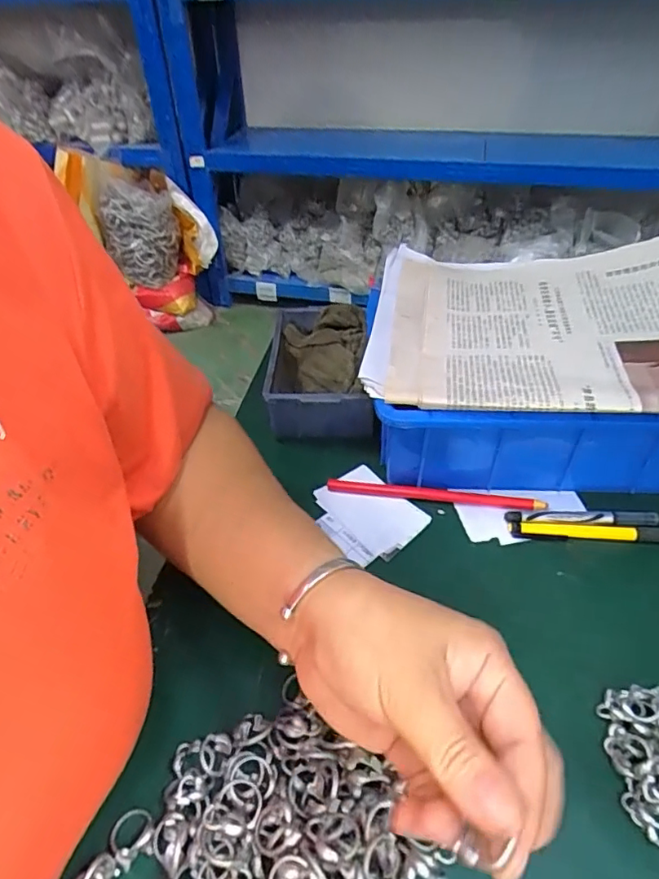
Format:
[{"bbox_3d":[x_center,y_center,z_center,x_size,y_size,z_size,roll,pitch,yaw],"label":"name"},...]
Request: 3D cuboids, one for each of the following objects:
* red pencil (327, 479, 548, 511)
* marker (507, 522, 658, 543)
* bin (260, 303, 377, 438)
[{"bbox_3d":[0.082,0.044,0.416,0.167,0.008,0.010,6,44,8],"label":"red pencil"},{"bbox_3d":[0.200,0.068,0.383,0.132,0.009,0.011,3,43,5],"label":"marker"},{"bbox_3d":[-0.009,-0.074,0.501,0.089,0.059,0.163,-1,43,1],"label":"bin"}]

